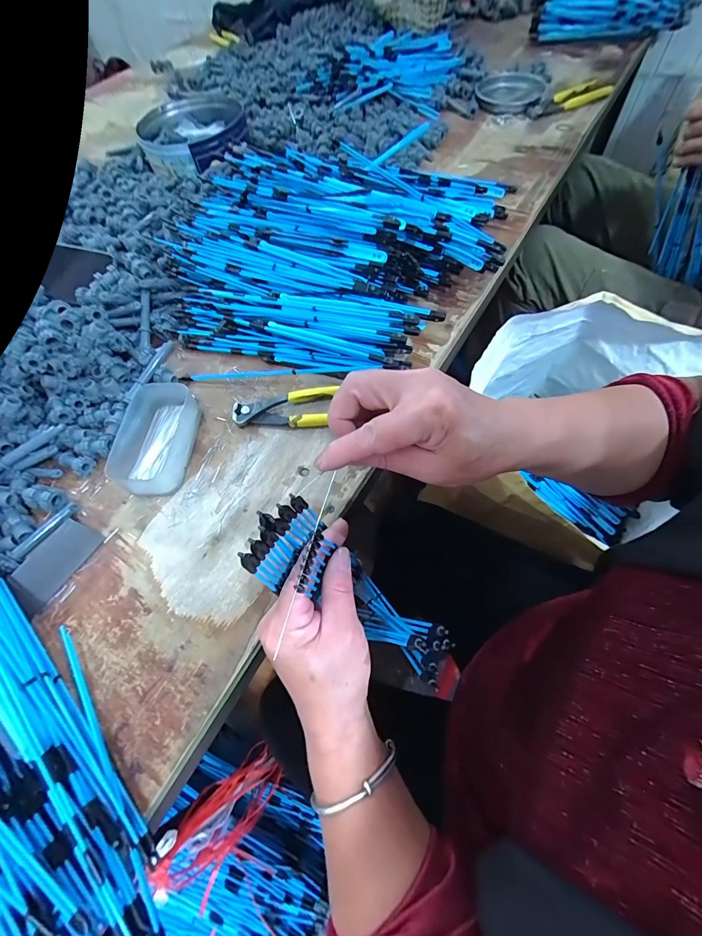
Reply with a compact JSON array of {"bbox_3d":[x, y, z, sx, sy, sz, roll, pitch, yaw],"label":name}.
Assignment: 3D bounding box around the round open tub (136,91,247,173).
[{"bbox_3d":[-0.285,-0.609,0.674,0.184,0.037,0.229,-17,62,-5],"label":"round open tub"}]

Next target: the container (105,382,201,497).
[{"bbox_3d":[-0.207,-0.029,0.393,0.078,0.038,0.122,-2,62,3],"label":"container"}]

